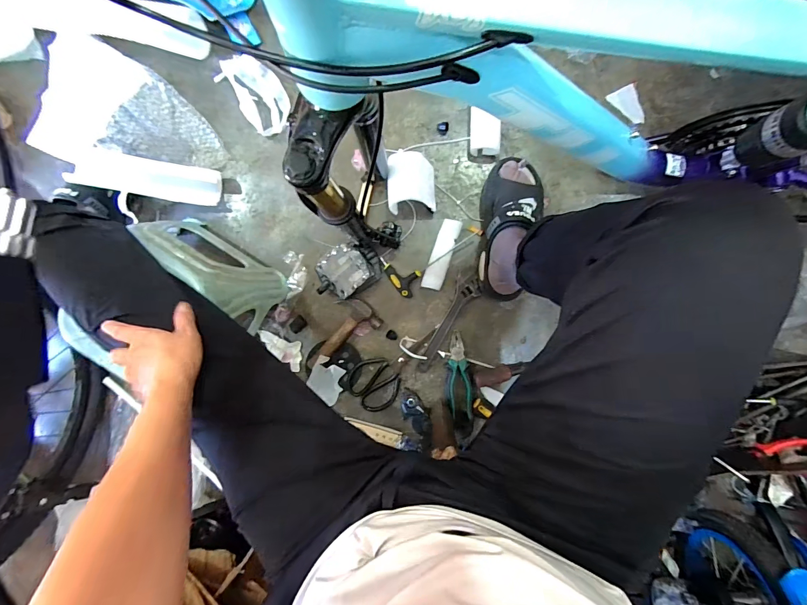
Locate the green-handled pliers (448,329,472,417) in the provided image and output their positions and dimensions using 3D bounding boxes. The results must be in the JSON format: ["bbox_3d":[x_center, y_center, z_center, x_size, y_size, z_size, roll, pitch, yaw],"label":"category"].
[{"bbox_3d":[0.117,0.149,0.768,0.043,0.026,0.176,-3,94,3],"label":"green-handled pliers"}]

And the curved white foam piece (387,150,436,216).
[{"bbox_3d":[0.016,-0.239,0.734,0.092,0.059,0.114,-3,94,3],"label":"curved white foam piece"}]

